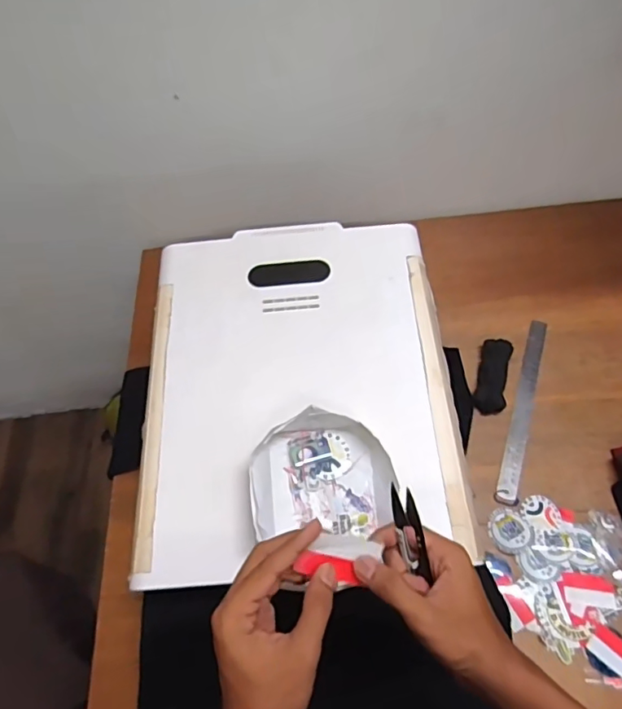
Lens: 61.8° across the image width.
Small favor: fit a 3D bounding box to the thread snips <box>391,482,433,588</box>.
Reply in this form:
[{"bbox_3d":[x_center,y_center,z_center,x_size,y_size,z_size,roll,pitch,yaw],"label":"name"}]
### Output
[{"bbox_3d":[0.077,0.138,0.405,0.015,0.084,0.022,-18,17,-8],"label":"thread snips"}]

